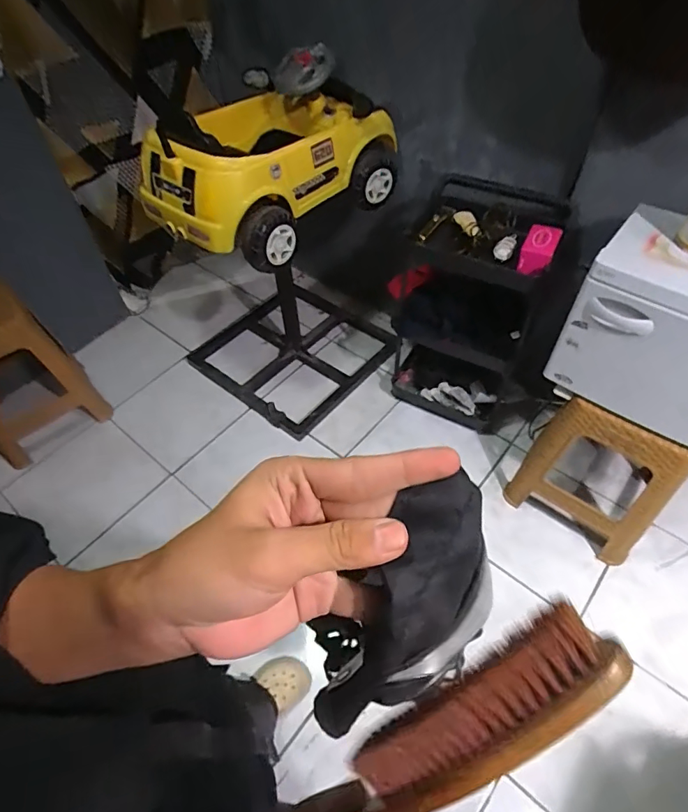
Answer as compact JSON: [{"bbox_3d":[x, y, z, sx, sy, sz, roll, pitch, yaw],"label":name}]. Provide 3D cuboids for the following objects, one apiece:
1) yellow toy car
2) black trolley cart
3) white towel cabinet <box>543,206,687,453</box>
[{"bbox_3d":[-0.214,-0.684,1.277,0.471,0.286,0.664,30,60,24],"label":"yellow toy car"},{"bbox_3d":[0.358,-0.294,1.468,0.425,0.639,0.331,18,56,18],"label":"black trolley cart"},{"bbox_3d":[0.727,-0.139,0.965,0.449,0.310,0.272,33,61,26],"label":"white towel cabinet"}]

